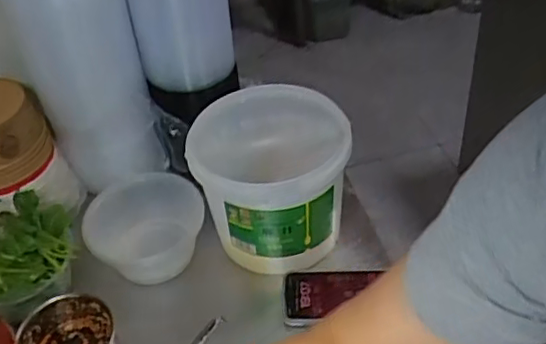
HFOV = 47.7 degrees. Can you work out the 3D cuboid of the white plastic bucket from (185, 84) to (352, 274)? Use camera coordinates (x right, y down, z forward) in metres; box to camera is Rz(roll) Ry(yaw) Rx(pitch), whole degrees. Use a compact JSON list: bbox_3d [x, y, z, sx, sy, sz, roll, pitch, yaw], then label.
[{"bbox_3d":[0.003,0.012,0.862,0.190,0.181,0.191,-4,43,4],"label":"white plastic bucket"}]

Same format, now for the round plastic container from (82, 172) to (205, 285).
[{"bbox_3d":[-0.179,0.077,0.894,0.142,0.078,0.145,-4,43,4],"label":"round plastic container"}]

